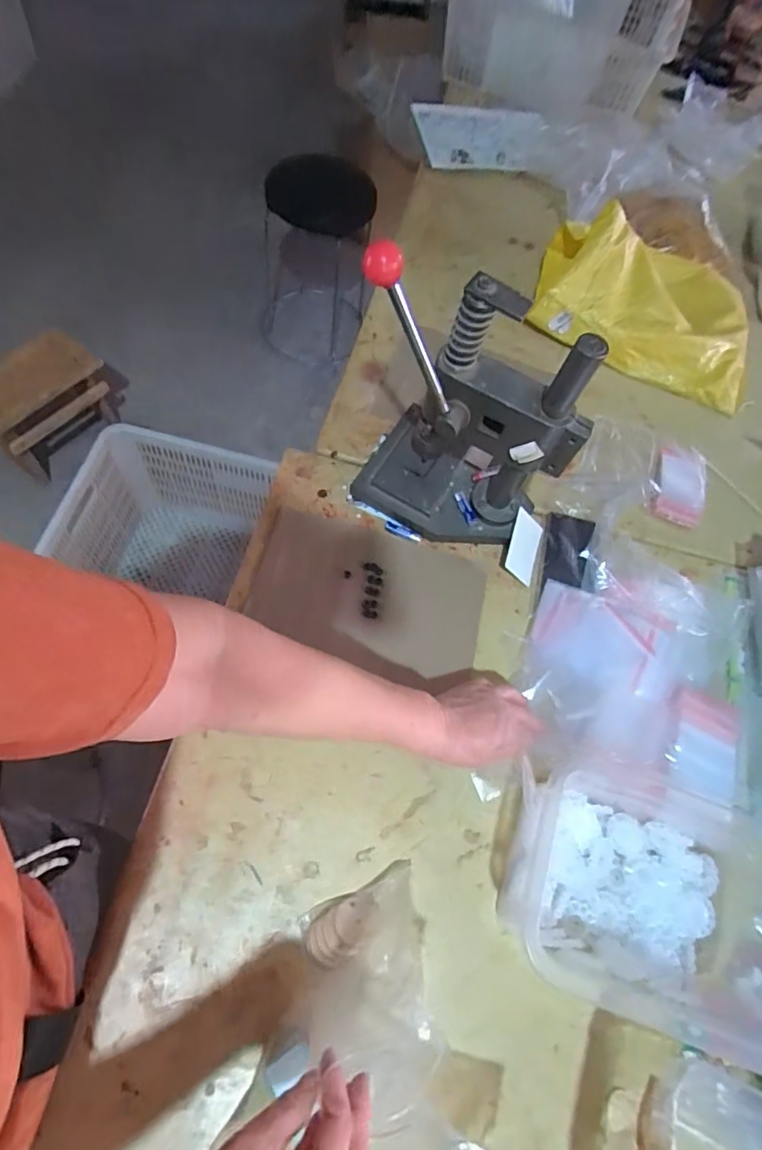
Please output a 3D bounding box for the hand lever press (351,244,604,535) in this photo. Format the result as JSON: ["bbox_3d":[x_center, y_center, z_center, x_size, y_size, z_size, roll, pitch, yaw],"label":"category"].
[{"bbox_3d":[0.096,-0.180,0.607,0.242,0.311,0.172,23,65,3],"label":"hand lever press"}]

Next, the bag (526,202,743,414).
[{"bbox_3d":[0.457,-0.472,0.875,0.370,0.125,0.265,23,65,3],"label":"bag"}]

